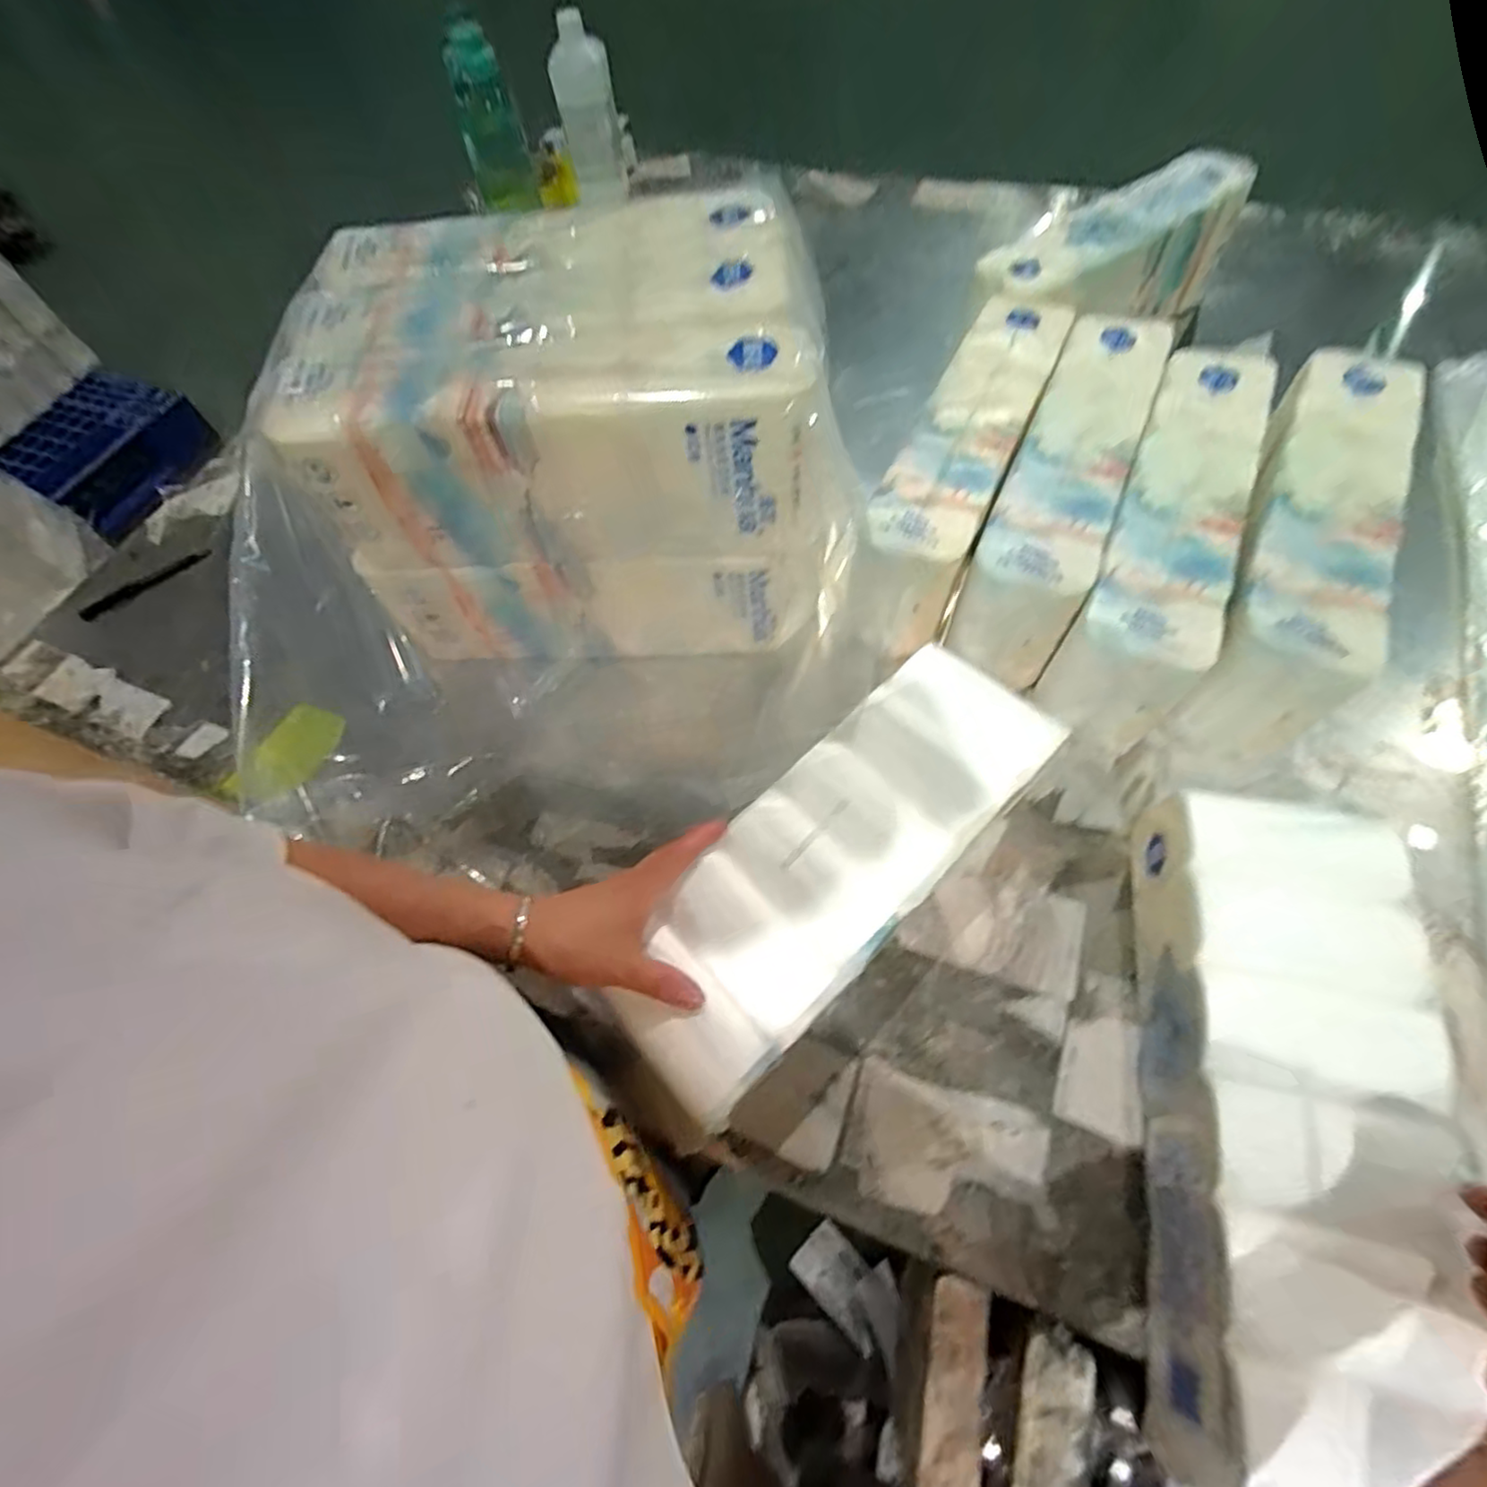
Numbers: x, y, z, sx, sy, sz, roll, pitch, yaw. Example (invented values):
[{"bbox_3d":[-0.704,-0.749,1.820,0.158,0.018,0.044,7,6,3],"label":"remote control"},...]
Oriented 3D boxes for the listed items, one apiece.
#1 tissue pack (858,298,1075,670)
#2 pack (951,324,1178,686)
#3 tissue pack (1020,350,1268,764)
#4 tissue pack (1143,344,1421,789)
[{"bbox_3d":[0.203,-0.274,0.654,0.114,0.108,0.423,22,65,15],"label":"tissue pack"},{"bbox_3d":[0.306,-0.250,0.634,0.099,0.124,0.390,21,65,15],"label":"pack"},{"bbox_3d":[0.379,-0.184,0.608,0.100,0.134,0.394,24,66,16],"label":"tissue pack"},{"bbox_3d":[0.481,-0.170,0.589,0.102,0.137,0.406,24,66,16],"label":"tissue pack"}]

